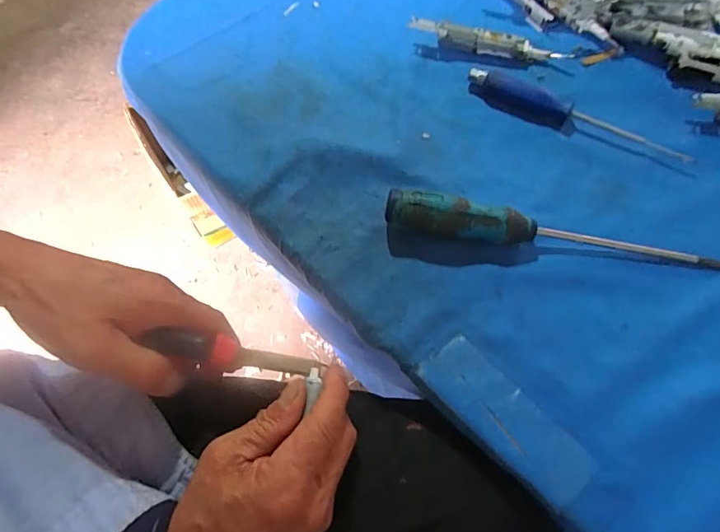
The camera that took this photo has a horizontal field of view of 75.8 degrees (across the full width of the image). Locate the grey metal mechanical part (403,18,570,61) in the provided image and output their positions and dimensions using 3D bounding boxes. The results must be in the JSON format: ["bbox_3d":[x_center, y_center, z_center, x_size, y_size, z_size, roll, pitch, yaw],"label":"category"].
[{"bbox_3d":[0.117,-0.204,0.422,0.143,0.023,0.015,8,66,5],"label":"grey metal mechanical part"}]

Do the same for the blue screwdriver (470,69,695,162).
[{"bbox_3d":[0.180,-0.126,0.386,0.182,0.016,0.031,30,69,14],"label":"blue screwdriver"}]

